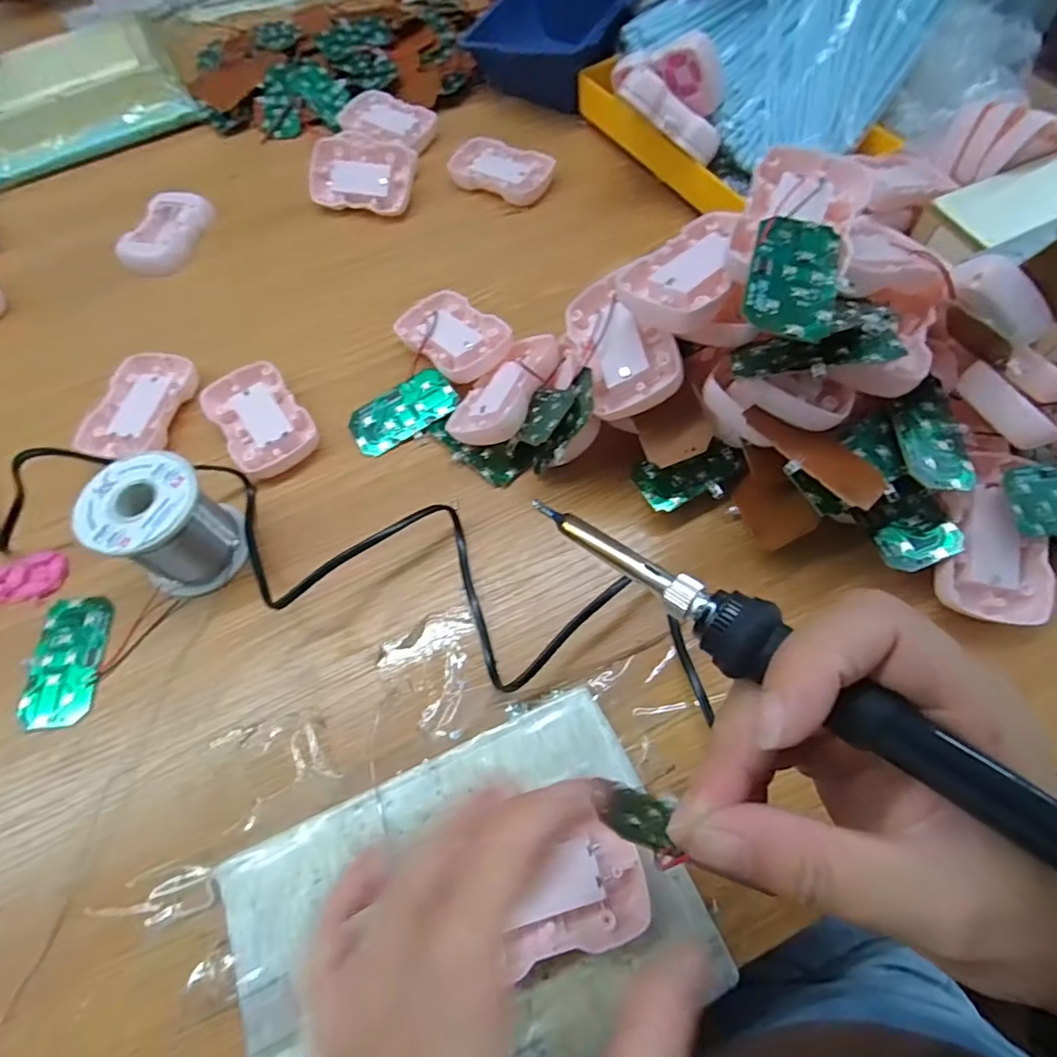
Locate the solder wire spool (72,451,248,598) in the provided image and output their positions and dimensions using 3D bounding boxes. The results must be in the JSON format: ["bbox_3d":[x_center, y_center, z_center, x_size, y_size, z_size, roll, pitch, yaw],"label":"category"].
[{"bbox_3d":[-0.206,-0.002,0.322,0.058,0.062,0.060,39,72,20],"label":"solder wire spool"}]

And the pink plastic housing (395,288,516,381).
[{"bbox_3d":[-0.053,-0.138,0.398,0.053,0.018,0.088,-39,68,-14],"label":"pink plastic housing"}]

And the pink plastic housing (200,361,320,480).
[{"bbox_3d":[-0.184,-0.076,0.385,0.055,0.012,0.089,-34,67,-12],"label":"pink plastic housing"}]

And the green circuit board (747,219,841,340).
[{"bbox_3d":[0.118,-0.113,0.250,0.037,0.004,0.071,14,66,10],"label":"green circuit board"}]

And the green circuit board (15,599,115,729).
[{"bbox_3d":[-0.262,0.075,0.322,0.038,0.007,0.074,-10,64,-1],"label":"green circuit board"}]

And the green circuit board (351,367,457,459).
[{"bbox_3d":[-0.086,-0.080,0.382,0.073,0.009,0.036,-30,66,-10],"label":"green circuit board"}]

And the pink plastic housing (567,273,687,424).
[{"bbox_3d":[0.052,-0.106,0.320,0.050,0.014,0.085,-25,70,23],"label":"pink plastic housing"}]

